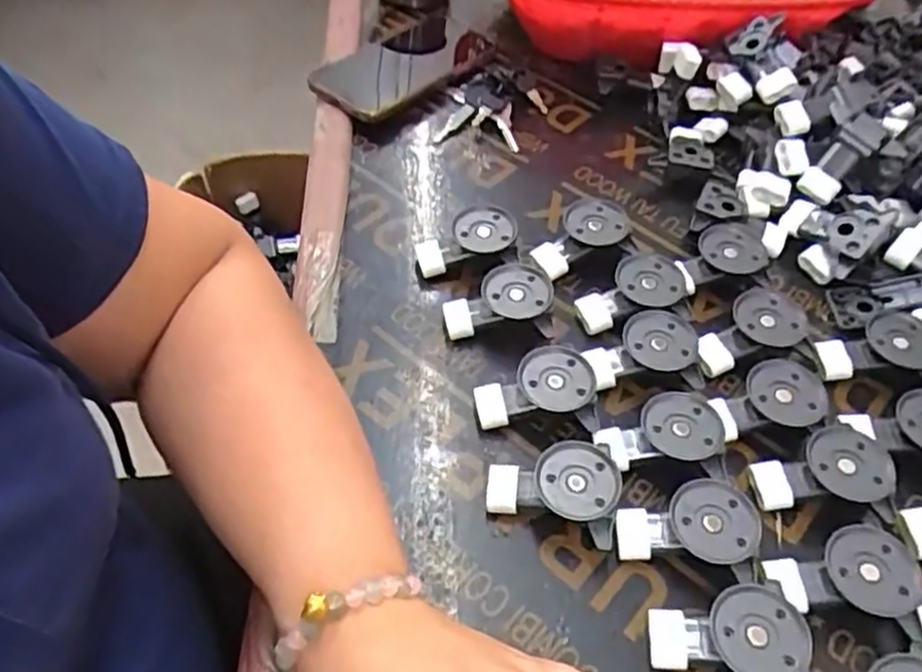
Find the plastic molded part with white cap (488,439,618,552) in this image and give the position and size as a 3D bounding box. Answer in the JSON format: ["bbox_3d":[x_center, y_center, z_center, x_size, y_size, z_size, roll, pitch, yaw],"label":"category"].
[{"bbox_3d":[0.048,0.079,0.379,0.066,0.030,0.045,14,52,8],"label":"plastic molded part with white cap"}]

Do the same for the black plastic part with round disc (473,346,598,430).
[{"bbox_3d":[0.041,0.029,0.415,0.070,0.016,0.037,-21,50,5],"label":"black plastic part with round disc"}]

